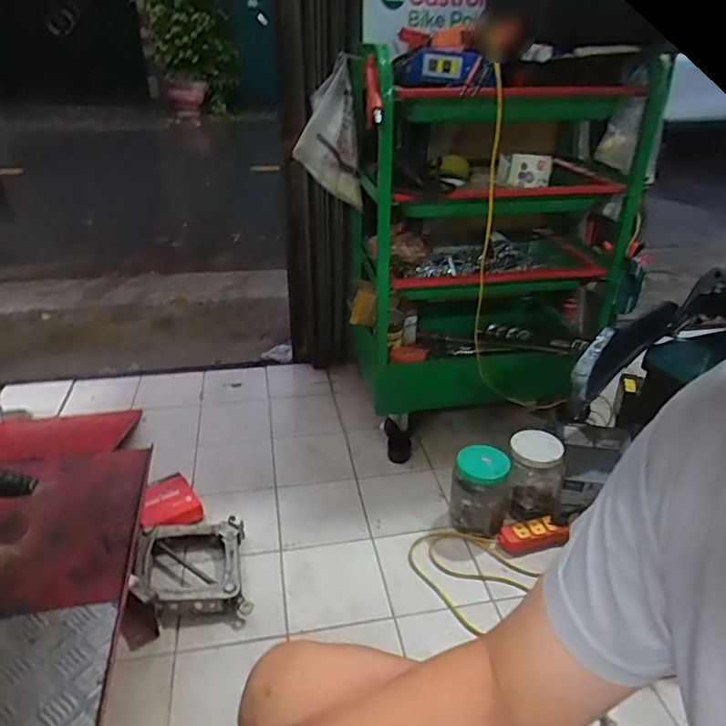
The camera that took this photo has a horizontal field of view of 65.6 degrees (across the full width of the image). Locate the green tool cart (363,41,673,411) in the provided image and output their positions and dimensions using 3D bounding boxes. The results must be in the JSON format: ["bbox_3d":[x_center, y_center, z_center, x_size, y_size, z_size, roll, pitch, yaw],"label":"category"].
[{"bbox_3d":[0.321,-0.308,1.430,0.666,0.815,0.490,3,29,4],"label":"green tool cart"}]

